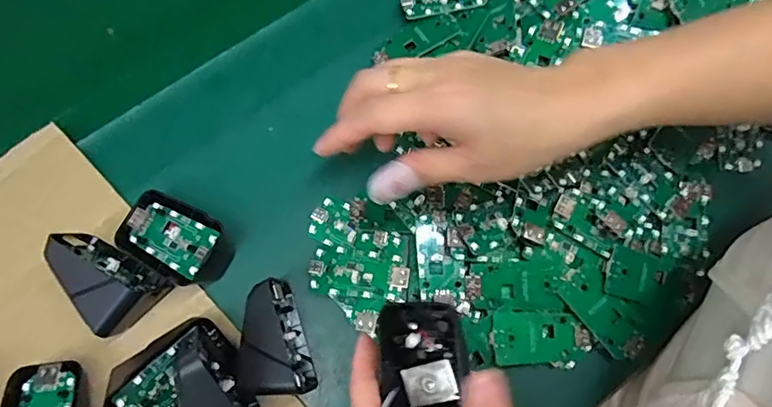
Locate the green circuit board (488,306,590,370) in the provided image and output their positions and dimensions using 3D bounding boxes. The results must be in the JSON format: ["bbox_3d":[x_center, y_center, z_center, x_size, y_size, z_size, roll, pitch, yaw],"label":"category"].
[{"bbox_3d":[0.098,0.085,0.327,0.063,0.005,0.034,7,79,-8],"label":"green circuit board"}]

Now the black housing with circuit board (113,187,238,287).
[{"bbox_3d":[-0.131,0.023,0.326,0.073,0.031,0.043,27,77,6],"label":"black housing with circuit board"}]

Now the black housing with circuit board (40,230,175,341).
[{"bbox_3d":[-0.173,0.051,0.313,0.076,0.039,0.045,26,77,6],"label":"black housing with circuit board"}]

